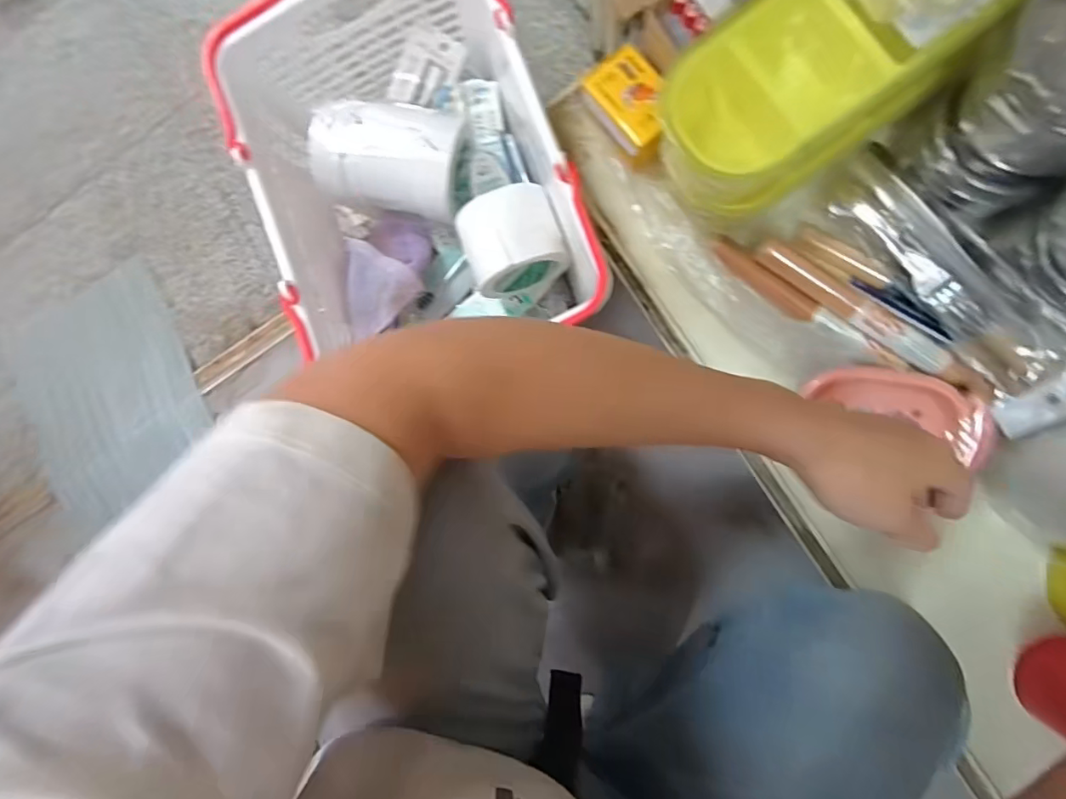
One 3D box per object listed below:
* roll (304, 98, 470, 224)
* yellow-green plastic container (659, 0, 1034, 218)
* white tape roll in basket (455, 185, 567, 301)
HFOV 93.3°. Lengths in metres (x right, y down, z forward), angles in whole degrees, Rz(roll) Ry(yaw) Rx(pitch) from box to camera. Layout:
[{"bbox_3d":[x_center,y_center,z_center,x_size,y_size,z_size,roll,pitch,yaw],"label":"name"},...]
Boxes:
[{"bbox_3d":[-0.162,-0.277,0.596,0.165,0.098,0.107,12,91,10],"label":"roll"},{"bbox_3d":[0.234,-0.267,0.433,0.258,0.120,0.120,-31,84,7],"label":"yellow-green plastic container"},{"bbox_3d":[-0.021,-0.182,0.585,0.108,0.100,0.093,-21,85,8],"label":"white tape roll in basket"}]

